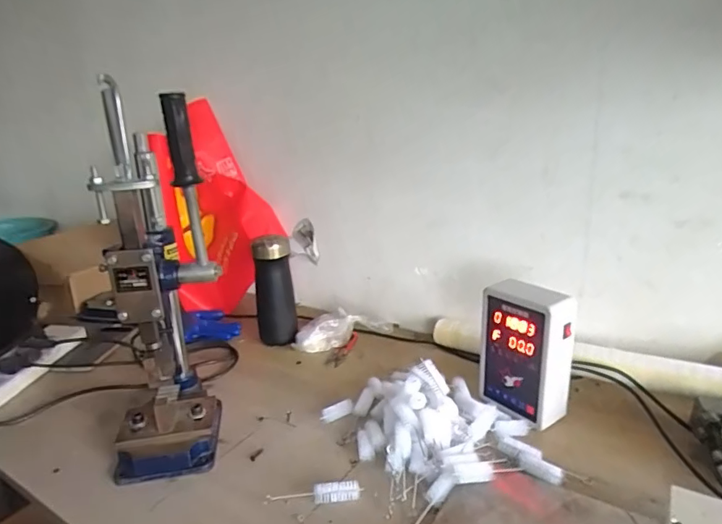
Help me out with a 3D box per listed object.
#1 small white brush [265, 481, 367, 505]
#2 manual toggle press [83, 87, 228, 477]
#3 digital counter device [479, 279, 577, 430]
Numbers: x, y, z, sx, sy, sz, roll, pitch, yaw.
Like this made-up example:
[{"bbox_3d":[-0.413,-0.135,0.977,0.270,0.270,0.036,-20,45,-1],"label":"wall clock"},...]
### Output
[{"bbox_3d":[-0.052,0.258,0.539,0.104,0.015,0.016,-4,18,-5],"label":"small white brush"},{"bbox_3d":[-0.264,0.030,0.607,0.141,0.429,0.193,-10,19,-22],"label":"manual toggle press"},{"bbox_3d":[0.220,0.123,0.659,0.067,0.177,0.113,-14,21,-32],"label":"digital counter device"}]

